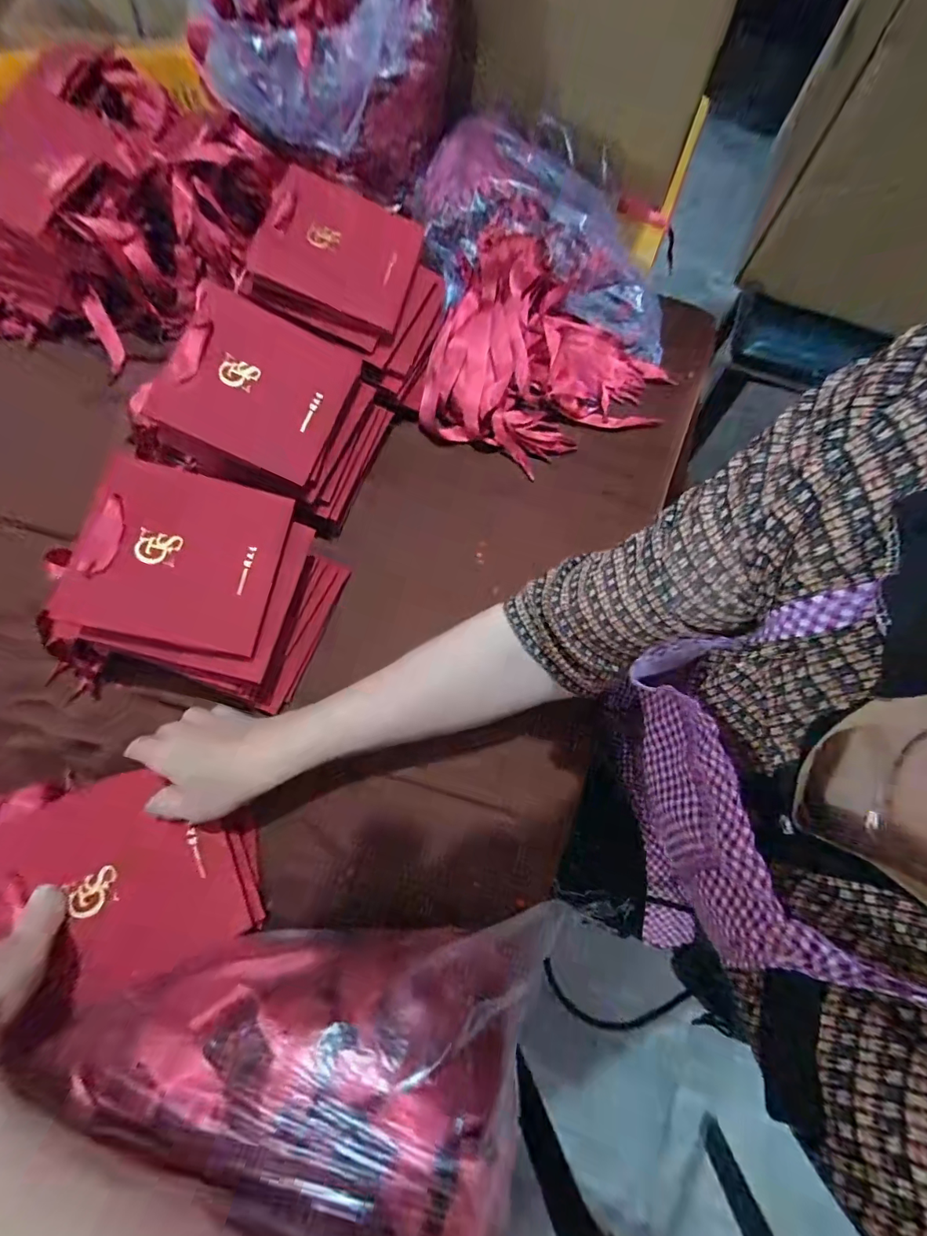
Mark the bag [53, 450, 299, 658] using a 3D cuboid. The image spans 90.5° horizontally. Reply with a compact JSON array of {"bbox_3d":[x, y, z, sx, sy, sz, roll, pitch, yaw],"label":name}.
[{"bbox_3d":[-0.223,-0.051,0.365,0.136,0.009,0.139,14,76,-16],"label":"bag"}]

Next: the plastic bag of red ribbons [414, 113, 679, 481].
[{"bbox_3d":[0.090,-0.403,0.532,0.281,0.102,0.450,-2,72,-1],"label":"plastic bag of red ribbons"}]

